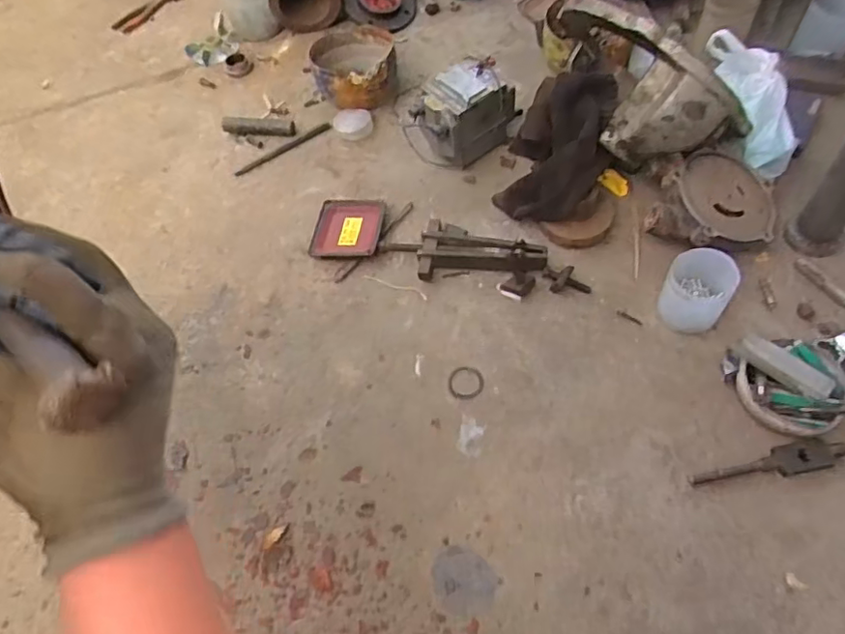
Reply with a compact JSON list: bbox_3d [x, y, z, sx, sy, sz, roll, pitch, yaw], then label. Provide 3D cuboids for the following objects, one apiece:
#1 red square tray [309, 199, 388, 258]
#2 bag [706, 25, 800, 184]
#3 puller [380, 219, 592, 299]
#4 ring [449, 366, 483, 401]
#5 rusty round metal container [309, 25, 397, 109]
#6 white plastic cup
[{"bbox_3d":[-0.130,-0.156,1.054,0.119,0.021,0.121,6,59,9],"label":"red square tray"},{"bbox_3d":[0.534,-0.343,0.963,0.099,0.063,0.236,-17,86,-6],"label":"bag"},{"bbox_3d":[0.096,-0.090,0.978,0.339,0.057,0.112,20,62,16],"label":"puller"},{"bbox_3d":[0.066,0.099,0.906,0.052,0.005,0.053,-2,58,4],"label":"ring"},{"bbox_3d":[-0.135,-0.502,1.220,0.173,0.094,0.209,-13,58,-3],"label":"rusty round metal container"},{"bbox_3d":[0.412,-0.041,0.906,0.090,0.109,0.088,-2,58,4],"label":"white plastic cup"}]

